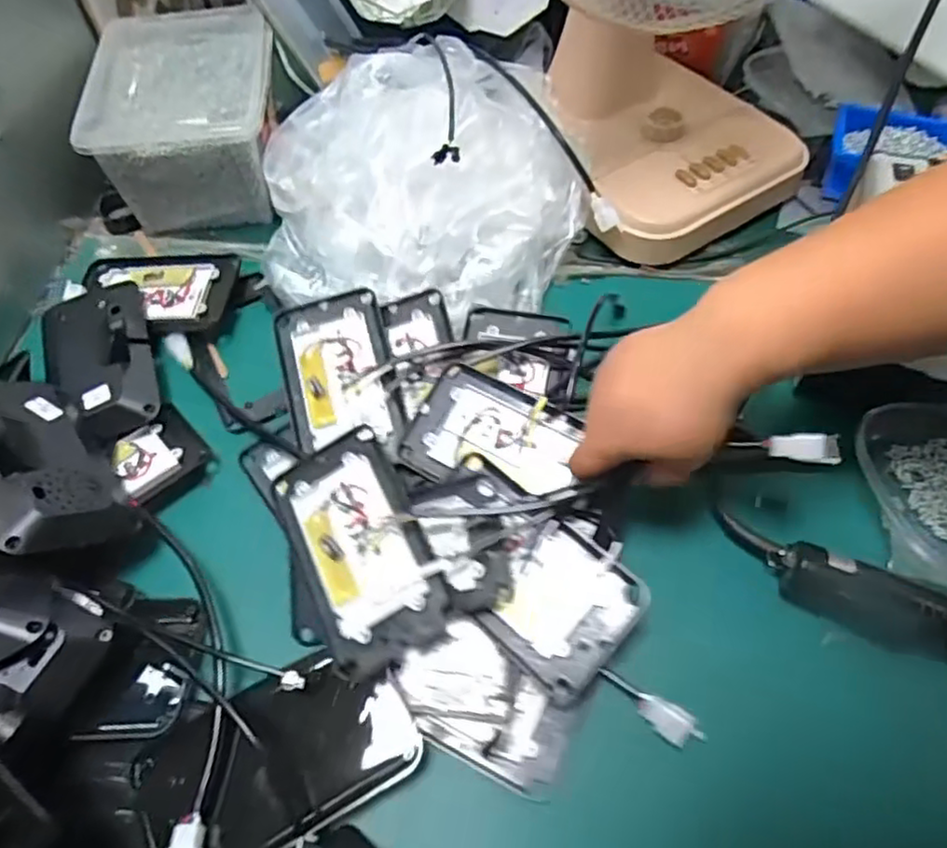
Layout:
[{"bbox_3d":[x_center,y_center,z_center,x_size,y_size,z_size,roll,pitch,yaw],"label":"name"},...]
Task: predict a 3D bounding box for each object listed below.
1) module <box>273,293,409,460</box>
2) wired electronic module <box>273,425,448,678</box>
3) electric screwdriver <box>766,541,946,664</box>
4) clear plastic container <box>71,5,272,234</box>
[{"bbox_3d":[-0.107,-0.039,0.527,0.085,0.026,0.144,-13,58,-6],"label":"module"},{"bbox_3d":[-0.080,0.082,0.454,0.084,0.027,0.158,-30,63,4],"label":"wired electronic module"},{"bbox_3d":[0.303,0.132,0.427,0.216,0.033,0.041,20,60,15],"label":"electric screwdriver"},{"bbox_3d":[-0.277,-0.309,0.673,0.164,0.108,0.210,-7,57,-3],"label":"clear plastic container"}]

